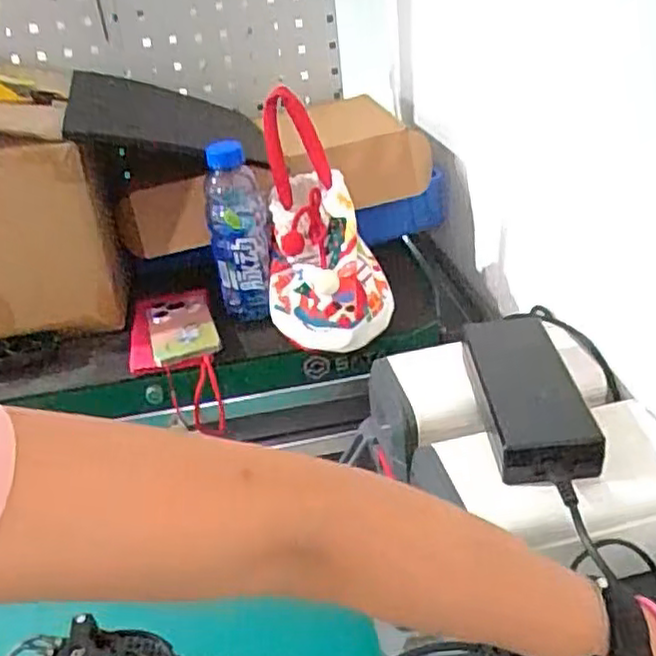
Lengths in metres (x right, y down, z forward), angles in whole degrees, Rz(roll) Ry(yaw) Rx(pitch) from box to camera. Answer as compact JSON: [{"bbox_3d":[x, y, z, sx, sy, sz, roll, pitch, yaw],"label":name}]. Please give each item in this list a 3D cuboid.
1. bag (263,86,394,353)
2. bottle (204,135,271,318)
[{"bbox_3d":[-0.008,-0.116,0.770,0.136,0.228,0.180,-7,30,-1],"label":"bag"},{"bbox_3d":[-0.103,-0.104,0.796,0.072,0.189,0.077,-9,30,-6],"label":"bottle"}]

